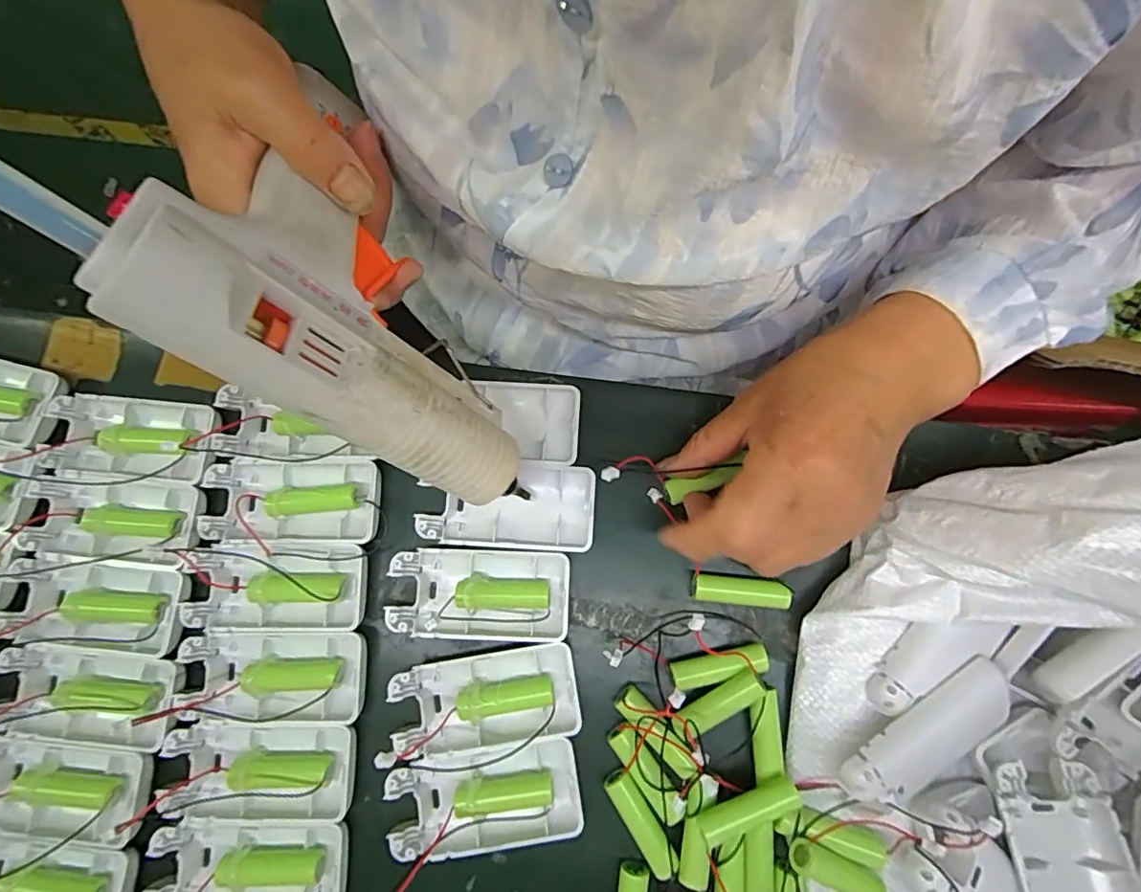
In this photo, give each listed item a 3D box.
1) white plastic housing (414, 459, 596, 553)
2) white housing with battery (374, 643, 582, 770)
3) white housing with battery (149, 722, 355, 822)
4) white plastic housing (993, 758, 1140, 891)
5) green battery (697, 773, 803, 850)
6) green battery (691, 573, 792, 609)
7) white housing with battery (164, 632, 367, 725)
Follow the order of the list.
[{"bbox_3d":[-0.034,0.032,0.302,0.092,0.013,0.047,4,80,2],"label":"white plastic housing"},{"bbox_3d":[-0.046,0.132,0.285,0.098,0.016,0.044,-9,80,0],"label":"white housing with battery"},{"bbox_3d":[-0.157,0.163,0.277,0.092,0.016,0.044,1,80,2],"label":"white housing with battery"},{"bbox_3d":[0.228,0.197,0.245,0.044,0.019,0.095,-10,64,20],"label":"white plastic housing"},{"bbox_3d":[0.085,0.176,0.265,0.049,0.016,0.014,-26,80,-3],"label":"green battery"},{"bbox_3d":[0.089,0.077,0.290,0.050,0.015,0.015,4,79,6],"label":"green battery"},{"bbox_3d":[-0.155,0.120,0.286,0.093,0.017,0.043,0,80,2],"label":"white housing with battery"}]

